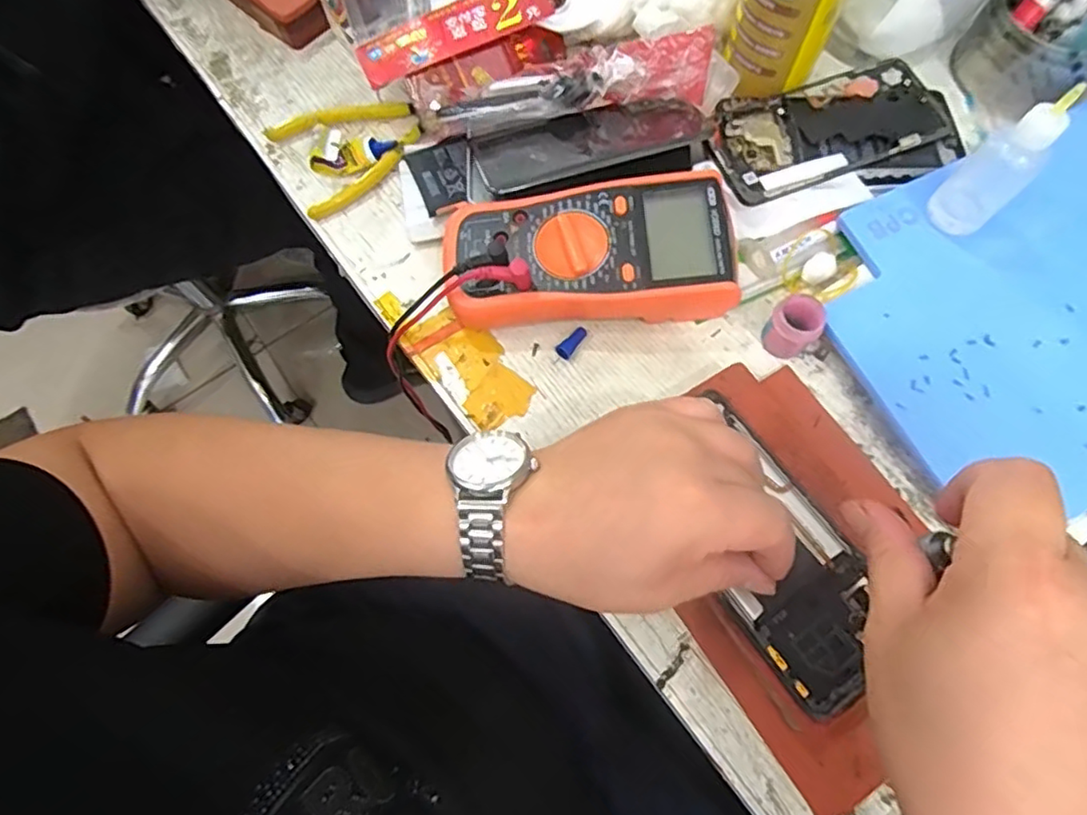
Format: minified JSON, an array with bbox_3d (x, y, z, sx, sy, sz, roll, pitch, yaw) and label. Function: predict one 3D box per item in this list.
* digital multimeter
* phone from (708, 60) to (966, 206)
[{"bbox_3d":[0.028,-0.096,0.408,0.174,0.051,0.083,-3,70,0],"label":"digital multimeter"},{"bbox_3d":[0.199,-0.191,0.441,0.170,0.013,0.089,-15,70,-4],"label":"phone"}]

